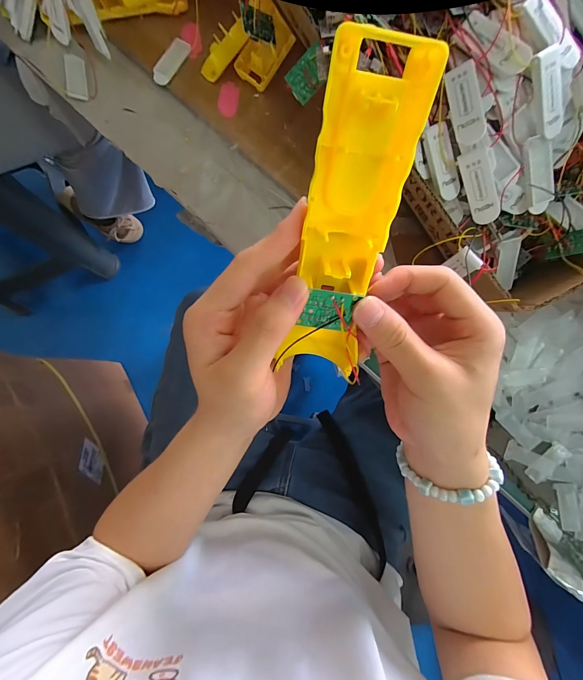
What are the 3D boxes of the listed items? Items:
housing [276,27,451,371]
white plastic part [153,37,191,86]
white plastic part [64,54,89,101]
[{"bbox_3d":[0.027,-0.048,0.159,0.043,0.163,0.026,8,38,-2],"label":"housing"},{"bbox_3d":[-0.141,-0.327,0.360,0.022,0.009,0.058,31,82,1],"label":"white plastic part"},{"bbox_3d":[-0.257,-0.313,0.363,0.021,0.011,0.054,-8,83,-4],"label":"white plastic part"}]

